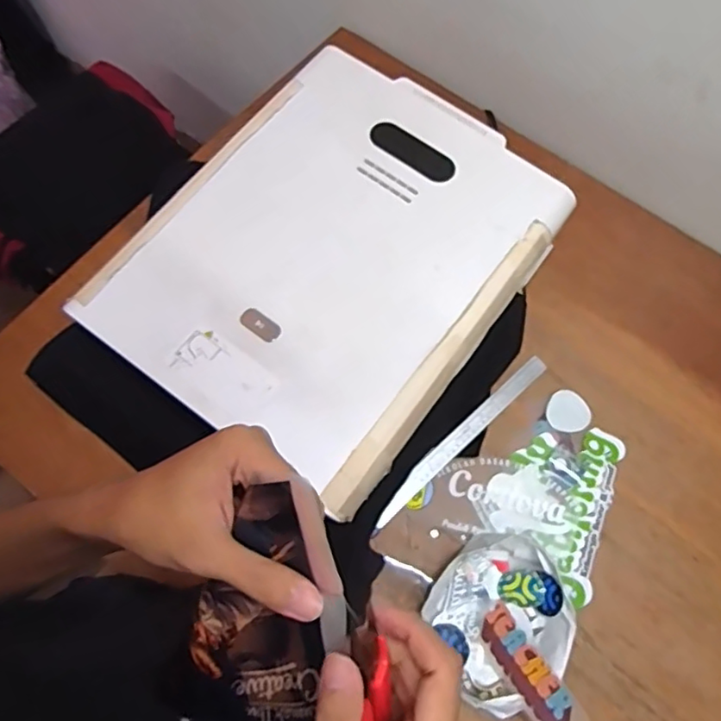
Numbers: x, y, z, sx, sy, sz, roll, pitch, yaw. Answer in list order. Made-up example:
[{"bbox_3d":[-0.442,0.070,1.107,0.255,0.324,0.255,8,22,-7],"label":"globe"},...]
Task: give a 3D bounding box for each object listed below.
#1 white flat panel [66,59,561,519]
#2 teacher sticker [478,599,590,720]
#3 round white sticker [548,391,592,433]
[{"bbox_3d":[-0.025,-0.138,0.723,0.407,0.038,0.515,35,75,12],"label":"white flat panel"},{"bbox_3d":[0.194,0.361,0.686,0.053,0.006,0.158,-31,56,-12],"label":"teacher sticker"},{"bbox_3d":[0.288,0.071,0.834,0.060,0.004,0.058,1,70,-3],"label":"round white sticker"}]

